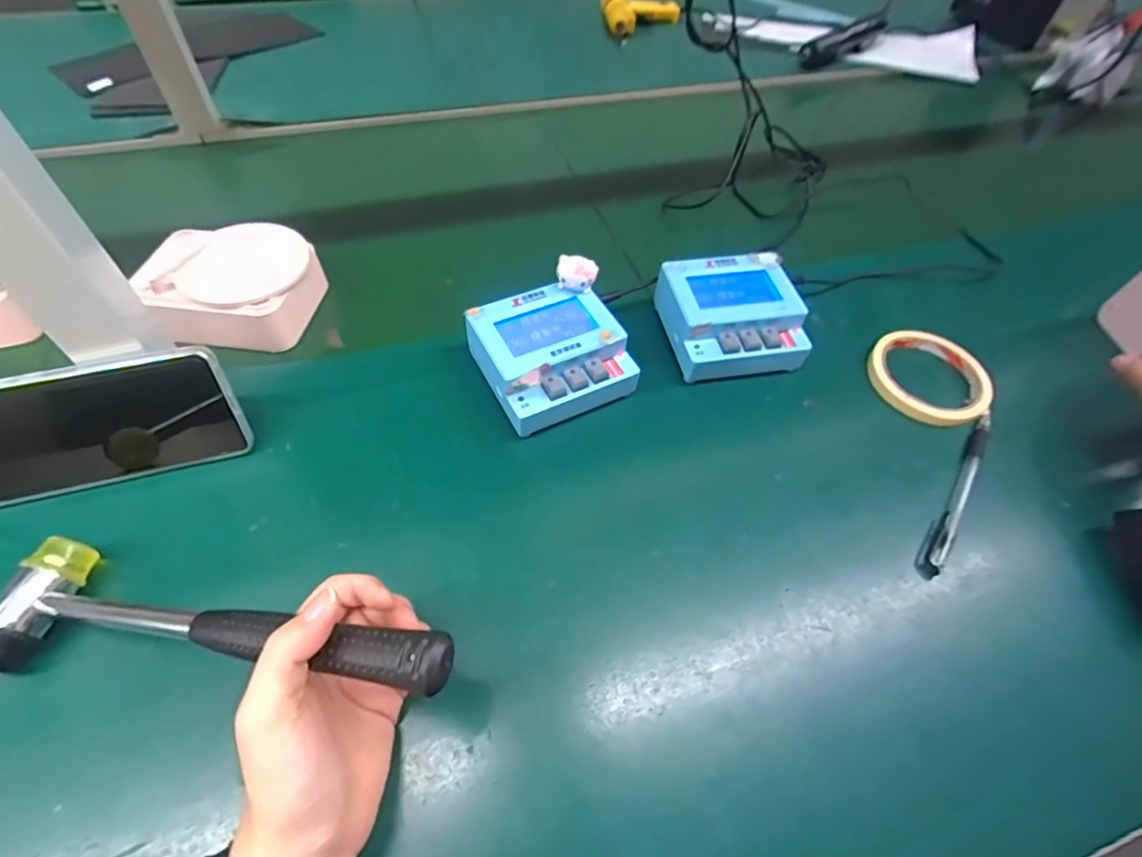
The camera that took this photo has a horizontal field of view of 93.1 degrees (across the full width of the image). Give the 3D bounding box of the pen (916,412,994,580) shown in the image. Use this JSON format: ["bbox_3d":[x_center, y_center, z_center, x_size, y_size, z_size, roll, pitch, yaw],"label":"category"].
[{"bbox_3d":[0.280,0.044,0.388,0.016,0.012,0.156,34,59,20],"label":"pen"}]

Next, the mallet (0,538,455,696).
[{"bbox_3d":[-0.176,0.096,0.259,0.262,0.029,0.065,0,52,18],"label":"mallet"}]

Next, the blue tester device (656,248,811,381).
[{"bbox_3d":[0.132,-0.093,0.454,0.102,0.050,0.098,-8,55,-9],"label":"blue tester device"}]

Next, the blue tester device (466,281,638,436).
[{"bbox_3d":[-0.014,-0.054,0.416,0.106,0.050,0.102,-22,58,-18],"label":"blue tester device"}]

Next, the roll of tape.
[{"bbox_3d":[0.296,-0.042,0.446,0.086,0.018,0.090,1,54,-2],"label":"roll of tape"}]

